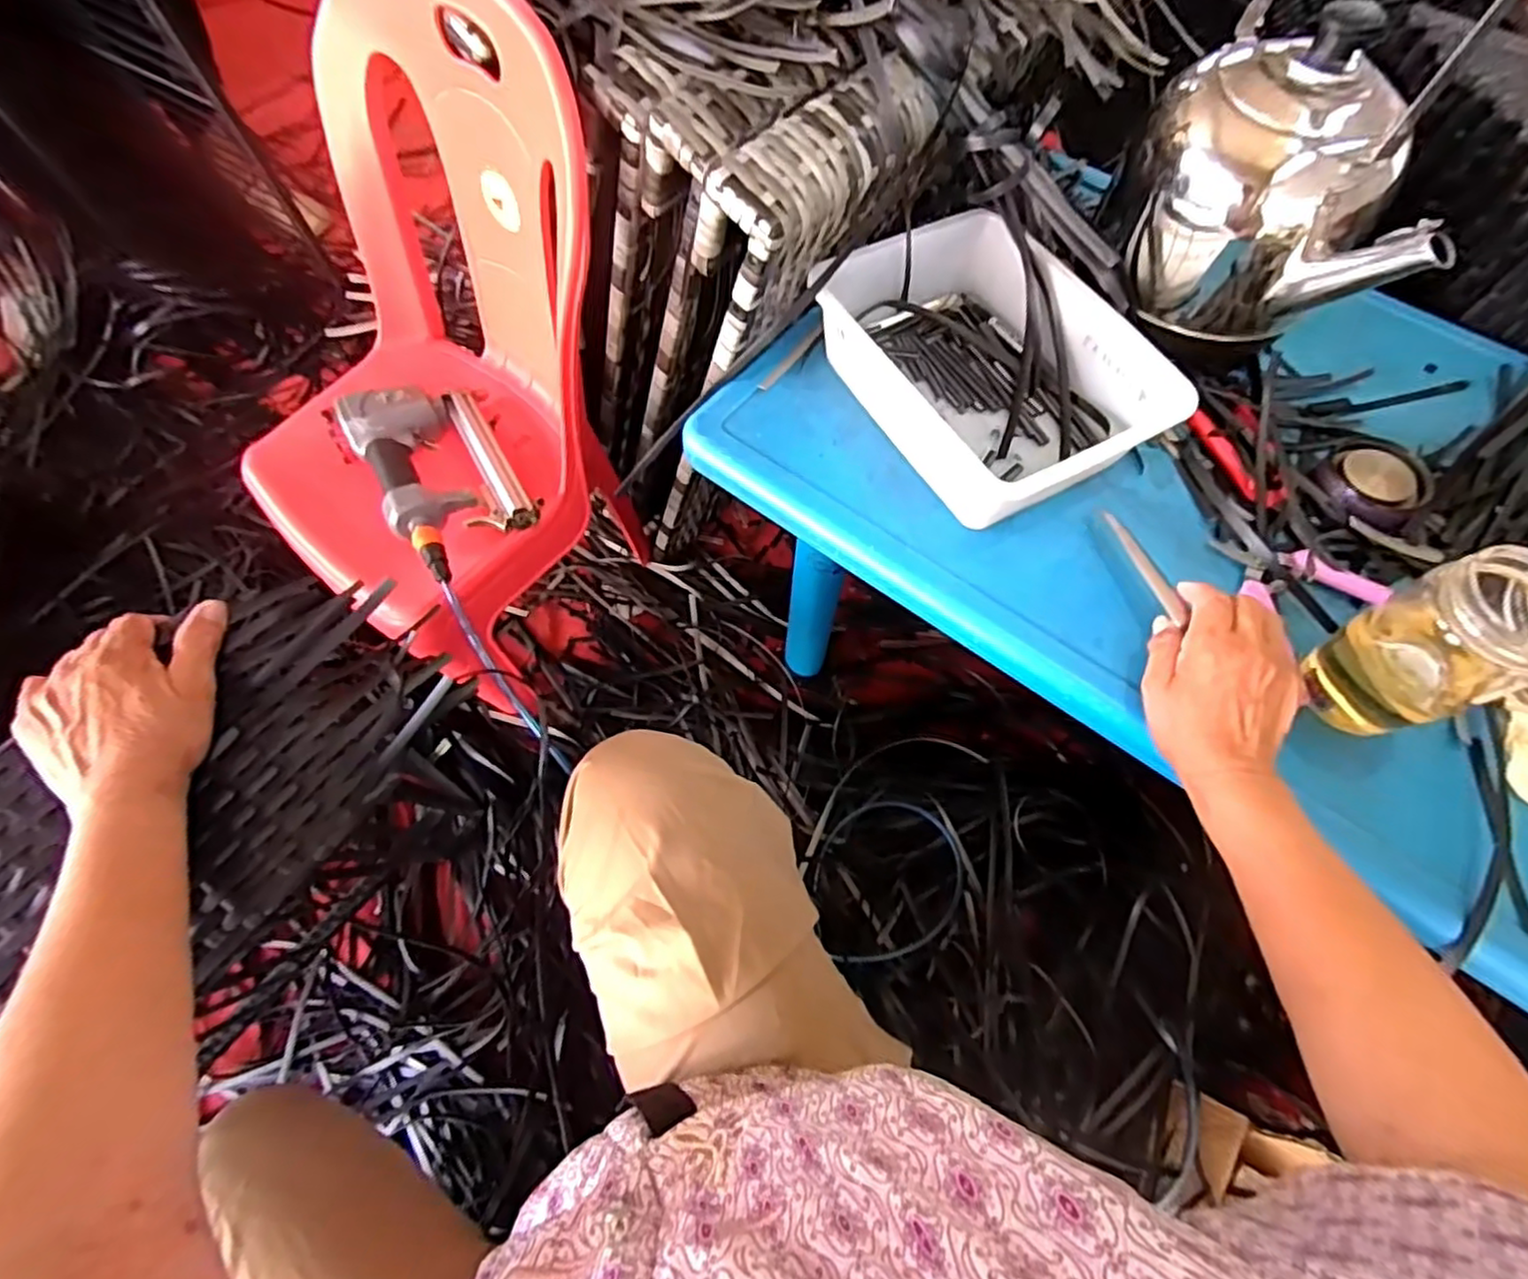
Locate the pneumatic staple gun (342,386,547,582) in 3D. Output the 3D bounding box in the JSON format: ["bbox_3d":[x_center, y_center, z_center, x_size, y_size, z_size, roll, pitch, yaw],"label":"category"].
[{"bbox_3d":[-0.336,-0.172,0.724,0.137,0.058,0.247,-32,69,-16],"label":"pneumatic staple gun"}]

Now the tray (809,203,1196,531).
[{"bbox_3d":[0.184,-0.235,0.580,0.199,0.075,0.267,-32,69,-16],"label":"tray"}]

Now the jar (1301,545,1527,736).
[{"bbox_3d":[0.414,0.010,0.433,0.063,0.138,0.077,-19,66,-11],"label":"jar"}]

